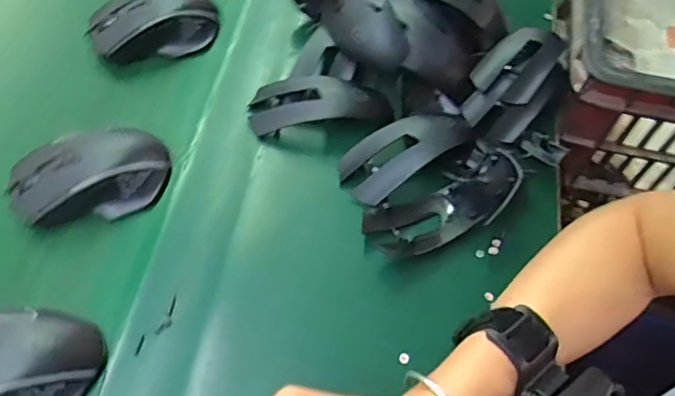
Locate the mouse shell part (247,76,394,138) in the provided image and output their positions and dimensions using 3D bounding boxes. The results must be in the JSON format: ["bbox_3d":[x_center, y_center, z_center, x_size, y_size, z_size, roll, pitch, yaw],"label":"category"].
[{"bbox_3d":[-0.016,-0.079,0.495,0.115,0.036,0.048,-2,60,-4],"label":"mouse shell part"}]

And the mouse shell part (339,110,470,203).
[{"bbox_3d":[0.057,-0.036,0.473,0.119,0.037,0.049,-30,64,-4],"label":"mouse shell part"}]

